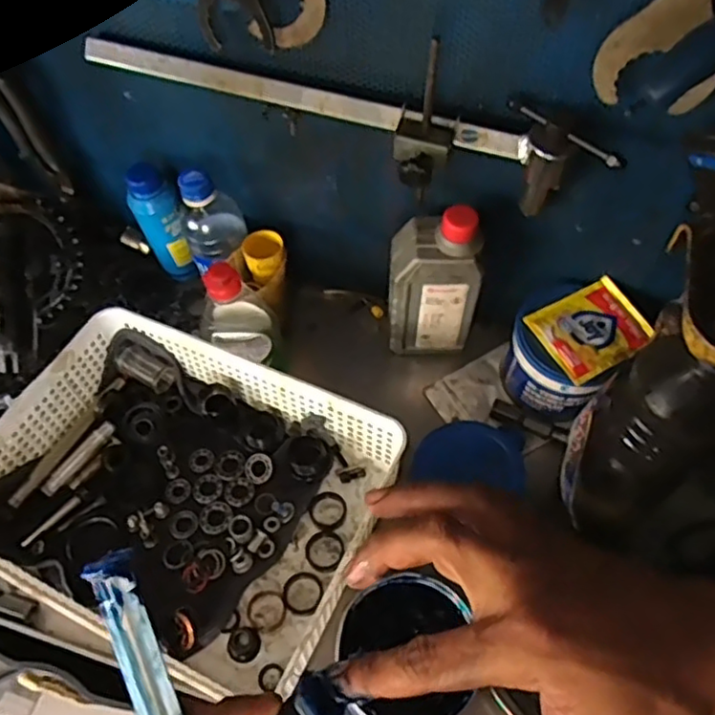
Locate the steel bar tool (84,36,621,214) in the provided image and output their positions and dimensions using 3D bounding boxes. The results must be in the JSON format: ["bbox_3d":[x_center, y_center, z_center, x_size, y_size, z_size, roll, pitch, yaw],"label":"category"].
[{"bbox_3d":[-0.021,-0.183,0.504,0.428,0.072,0.064,12,59,9],"label":"steel bar tool"}]

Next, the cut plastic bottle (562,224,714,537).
[{"bbox_3d":[0.213,0.030,0.427,0.115,0.234,0.103,-18,59,-10],"label":"cut plastic bottle"}]

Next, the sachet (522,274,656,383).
[{"bbox_3d":[0.212,-0.028,0.581,0.093,0.015,0.079,-26,61,-15],"label":"sachet"}]

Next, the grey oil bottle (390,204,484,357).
[{"bbox_3d":[0.071,-0.073,0.607,0.083,0.169,0.052,2,58,3],"label":"grey oil bottle"}]

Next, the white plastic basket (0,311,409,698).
[{"bbox_3d":[-0.154,0.116,0.565,0.324,0.073,0.265,21,60,14],"label":"white plastic basket"}]

